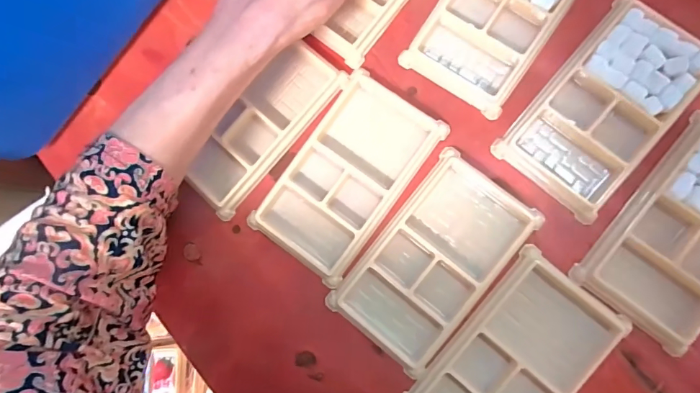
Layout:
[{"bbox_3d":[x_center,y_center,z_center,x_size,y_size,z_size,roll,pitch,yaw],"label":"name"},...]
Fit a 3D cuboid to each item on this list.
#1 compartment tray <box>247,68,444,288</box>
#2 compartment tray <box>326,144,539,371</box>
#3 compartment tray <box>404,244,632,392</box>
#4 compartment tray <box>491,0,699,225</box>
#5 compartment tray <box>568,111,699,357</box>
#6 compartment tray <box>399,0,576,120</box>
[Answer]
[{"bbox_3d":[-0.003,-0.015,0.294,0.079,0.010,0.135,36,91,9],"label":"compartment tray"},{"bbox_3d":[0.056,0.045,0.284,0.079,0.014,0.136,38,91,9],"label":"compartment tray"},{"bbox_3d":[0.105,0.109,0.270,0.075,0.012,0.135,39,92,9],"label":"compartment tray"},{"bbox_3d":[0.171,-0.059,0.275,0.077,0.010,0.134,41,92,9],"label":"compartment tray"},{"bbox_3d":[0.213,0.022,0.262,0.073,0.013,0.133,38,91,9],"label":"compartment tray"},{"bbox_3d":[0.105,-0.131,0.291,0.077,0.010,0.133,35,91,9],"label":"compartment tray"}]

